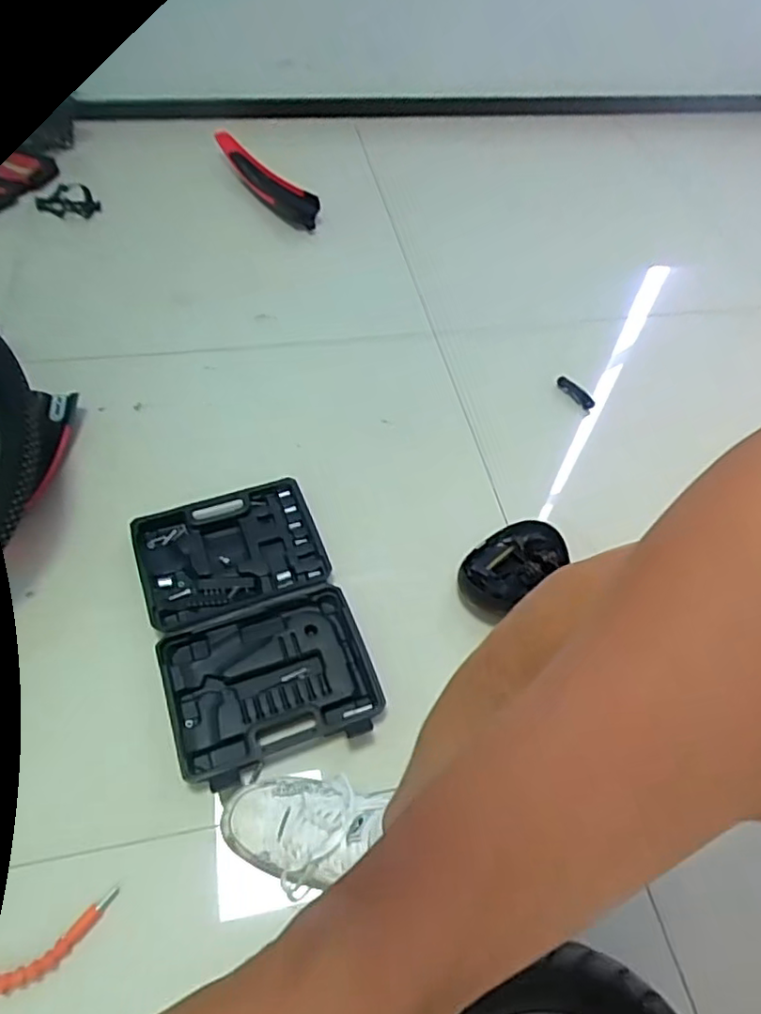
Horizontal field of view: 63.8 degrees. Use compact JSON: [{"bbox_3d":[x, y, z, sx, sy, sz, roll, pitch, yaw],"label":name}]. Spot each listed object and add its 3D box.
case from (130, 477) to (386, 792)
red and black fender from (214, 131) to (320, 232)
[{"bbox_3d":[-0.174,0.146,0.819,0.245,0.044,0.382,-17,57,-16],"label":"case"},{"bbox_3d":[-0.276,-0.766,1.423,0.086,0.054,0.440,-27,61,-21],"label":"red and black fender"}]

